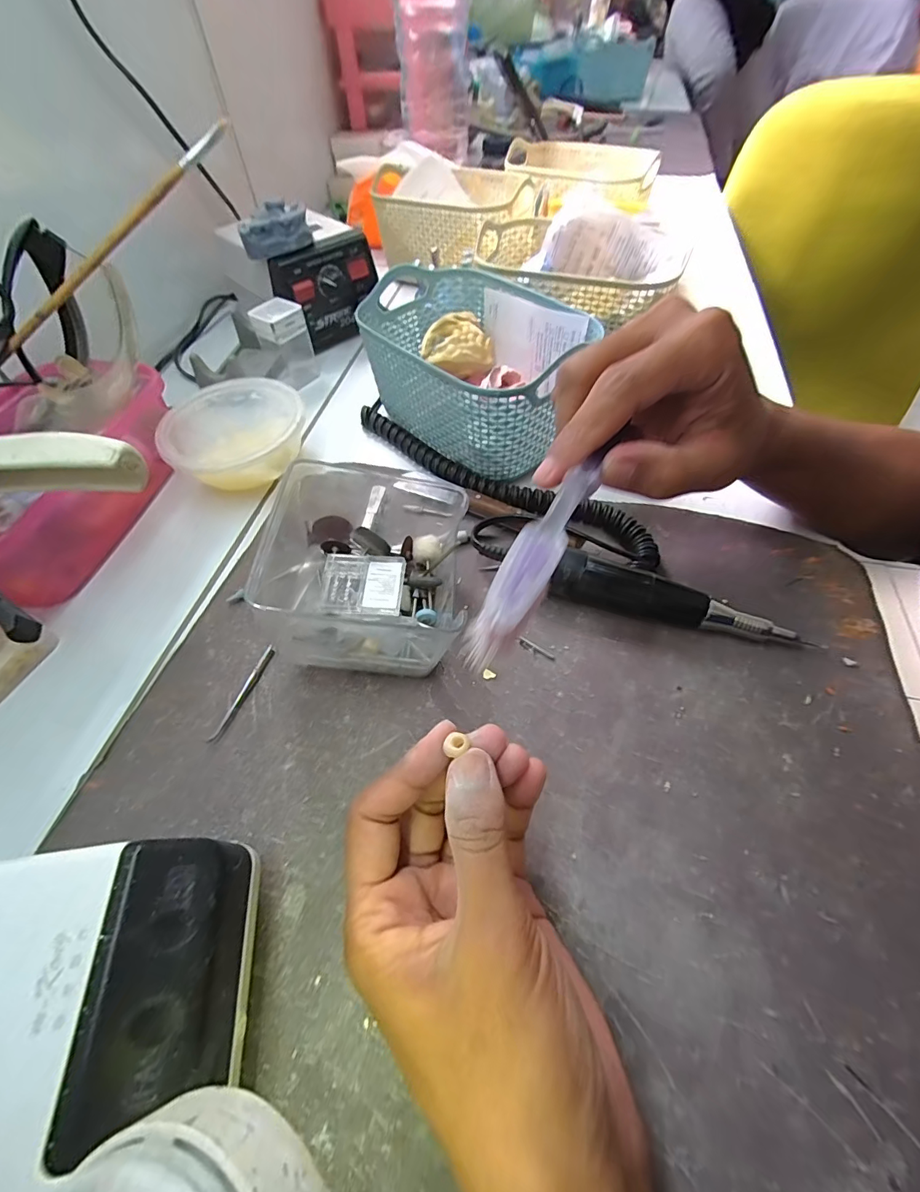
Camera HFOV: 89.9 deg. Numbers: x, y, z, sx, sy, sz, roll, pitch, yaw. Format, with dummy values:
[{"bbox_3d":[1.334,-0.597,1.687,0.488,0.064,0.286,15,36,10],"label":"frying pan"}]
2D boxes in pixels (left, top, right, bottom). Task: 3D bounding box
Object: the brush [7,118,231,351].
[{"bbox_3d":[-0.219,-0.231,0.295,0.196,0.008,0.008,-45,62,1],"label":"brush"}]

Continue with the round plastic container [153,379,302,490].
[{"bbox_3d":[-0.167,-0.120,0.351,0.099,0.036,0.098,-1,55,2],"label":"round plastic container"}]

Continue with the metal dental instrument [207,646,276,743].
[{"bbox_3d":[-0.119,0.052,0.252,0.005,0.005,0.056,19,58,15],"label":"metal dental instrument"}]

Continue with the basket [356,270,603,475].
[{"bbox_3d":[0.012,-0.173,0.352,0.114,0.071,0.168,-34,60,-19],"label":"basket"}]

